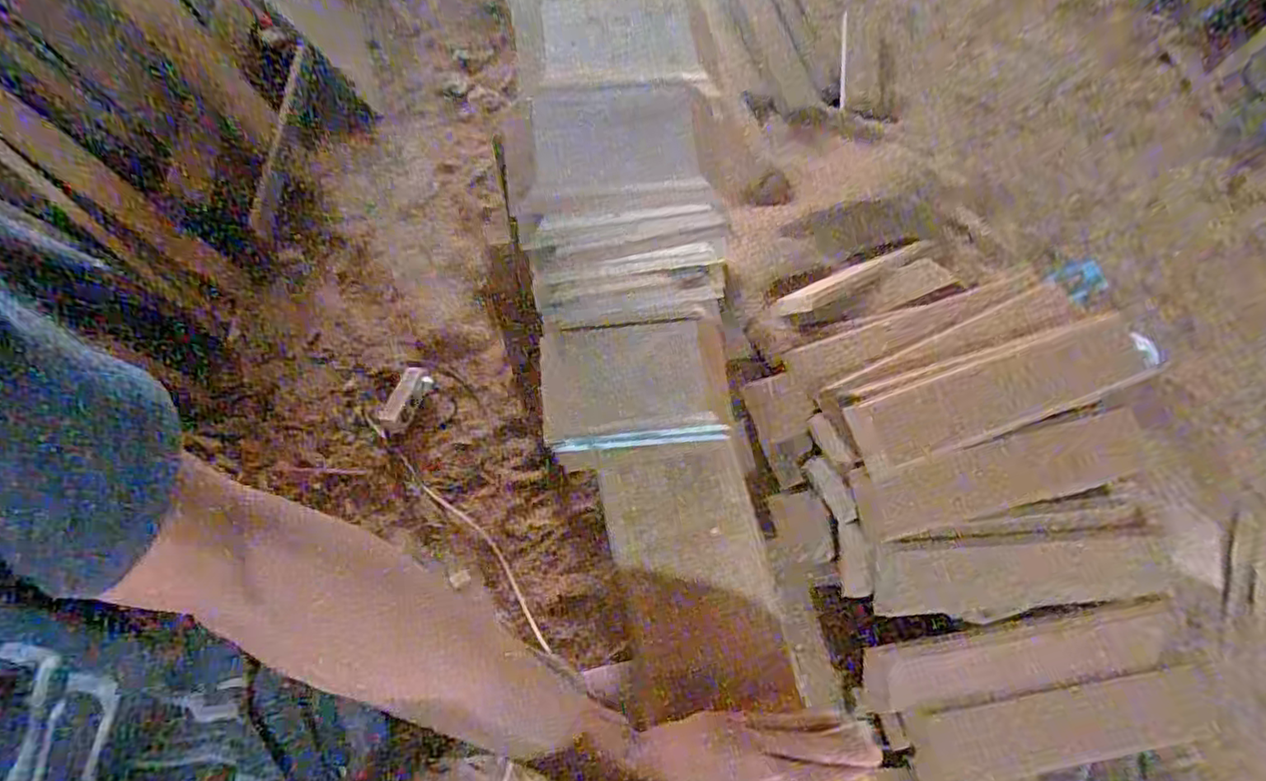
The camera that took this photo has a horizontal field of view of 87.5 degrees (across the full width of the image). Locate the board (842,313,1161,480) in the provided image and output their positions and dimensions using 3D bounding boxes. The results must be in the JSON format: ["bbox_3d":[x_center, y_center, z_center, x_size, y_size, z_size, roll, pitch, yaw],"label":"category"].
[{"bbox_3d":[0.568,0.004,1.031,0.462,0.046,0.121,-19,82,-4],"label":"board"}]

